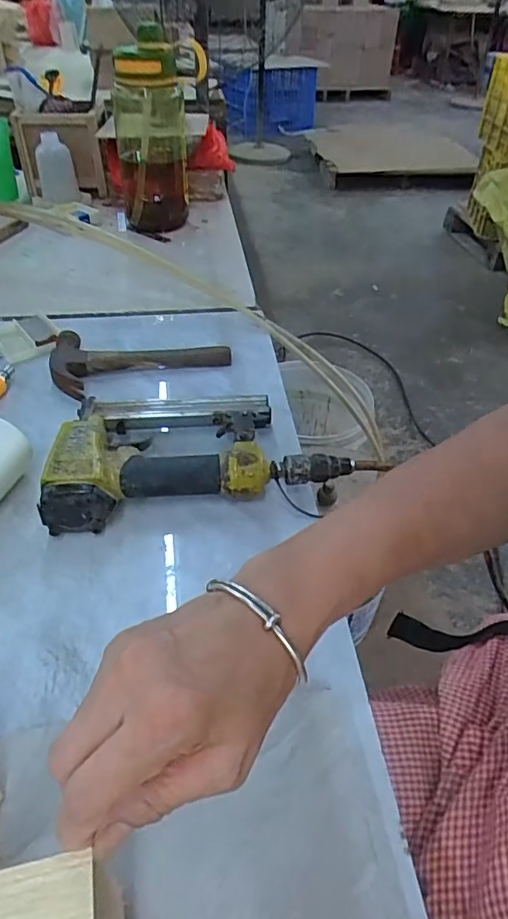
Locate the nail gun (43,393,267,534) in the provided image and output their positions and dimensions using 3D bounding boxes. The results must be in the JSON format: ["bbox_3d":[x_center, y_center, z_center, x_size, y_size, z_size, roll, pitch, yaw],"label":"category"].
[{"bbox_3d":[-0.073,-0.006,0.472,0.171,0.049,0.149,0,43,-1],"label":"nail gun"}]

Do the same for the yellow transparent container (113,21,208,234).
[{"bbox_3d":[-0.155,-0.485,0.839,0.101,0.242,0.122,-10,43,-12],"label":"yellow transparent container"}]

